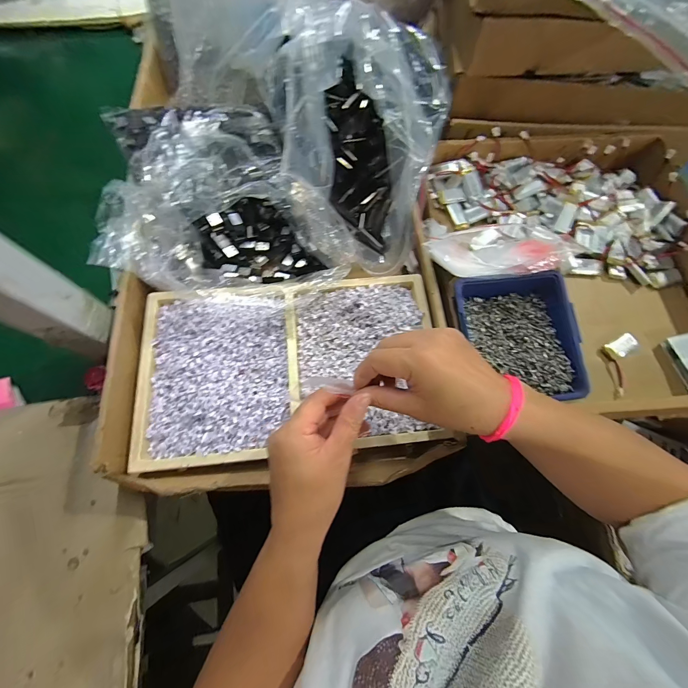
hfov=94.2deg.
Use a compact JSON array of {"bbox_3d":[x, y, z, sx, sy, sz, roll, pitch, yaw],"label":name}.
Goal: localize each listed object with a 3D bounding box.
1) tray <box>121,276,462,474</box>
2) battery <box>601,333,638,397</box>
[{"bbox_3d":[-0.058,0.023,0.359,0.316,0.033,0.190,-5,71,-3],"label":"tray"},{"bbox_3d":[0.323,0.020,0.379,0.035,0.009,0.077,29,73,8],"label":"battery"}]

